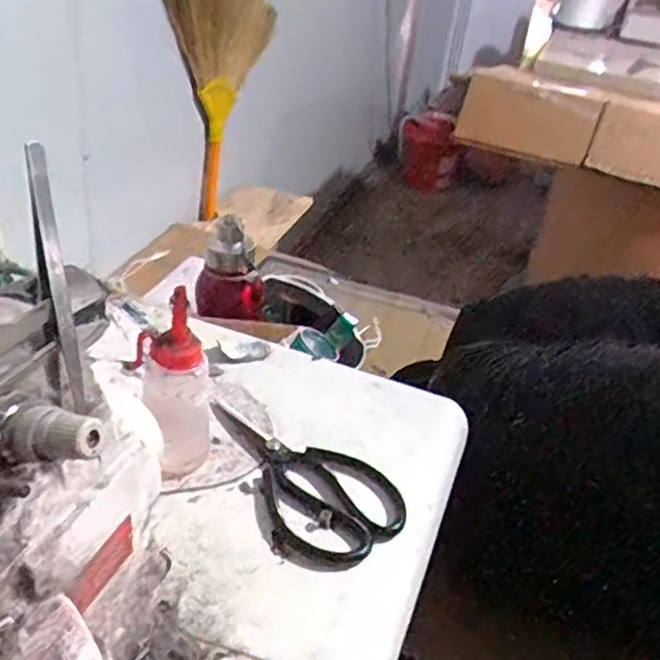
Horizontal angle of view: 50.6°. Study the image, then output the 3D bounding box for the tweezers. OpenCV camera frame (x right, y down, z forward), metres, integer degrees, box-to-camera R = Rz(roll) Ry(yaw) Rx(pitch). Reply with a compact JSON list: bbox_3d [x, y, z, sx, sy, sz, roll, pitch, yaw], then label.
[{"bbox_3d":[-0.122,-0.022,0.307,0.012,0.114,0.010,-12,12,-26],"label":"tweezers"}]

